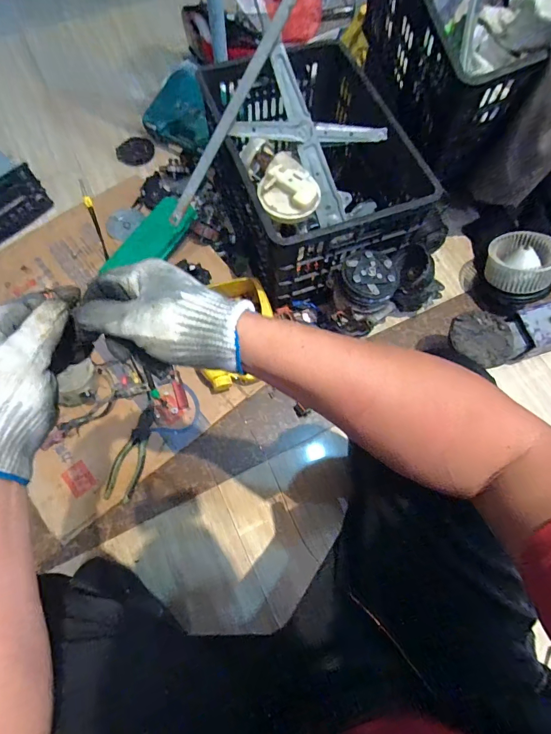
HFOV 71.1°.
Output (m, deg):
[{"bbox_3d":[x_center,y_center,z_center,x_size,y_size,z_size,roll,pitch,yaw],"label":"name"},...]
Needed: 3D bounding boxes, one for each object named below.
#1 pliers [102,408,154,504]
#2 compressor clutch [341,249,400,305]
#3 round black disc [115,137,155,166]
[{"bbox_3d":[-0.285,0.173,0.780,0.057,0.012,0.188,17,69,4],"label":"pliers"},{"bbox_3d":[0.178,-0.178,0.765,0.101,0.059,0.108,0,69,-1],"label":"compressor clutch"},{"bbox_3d":[-0.395,-0.609,1.088,0.100,0.007,0.101,1,68,-3],"label":"round black disc"}]

